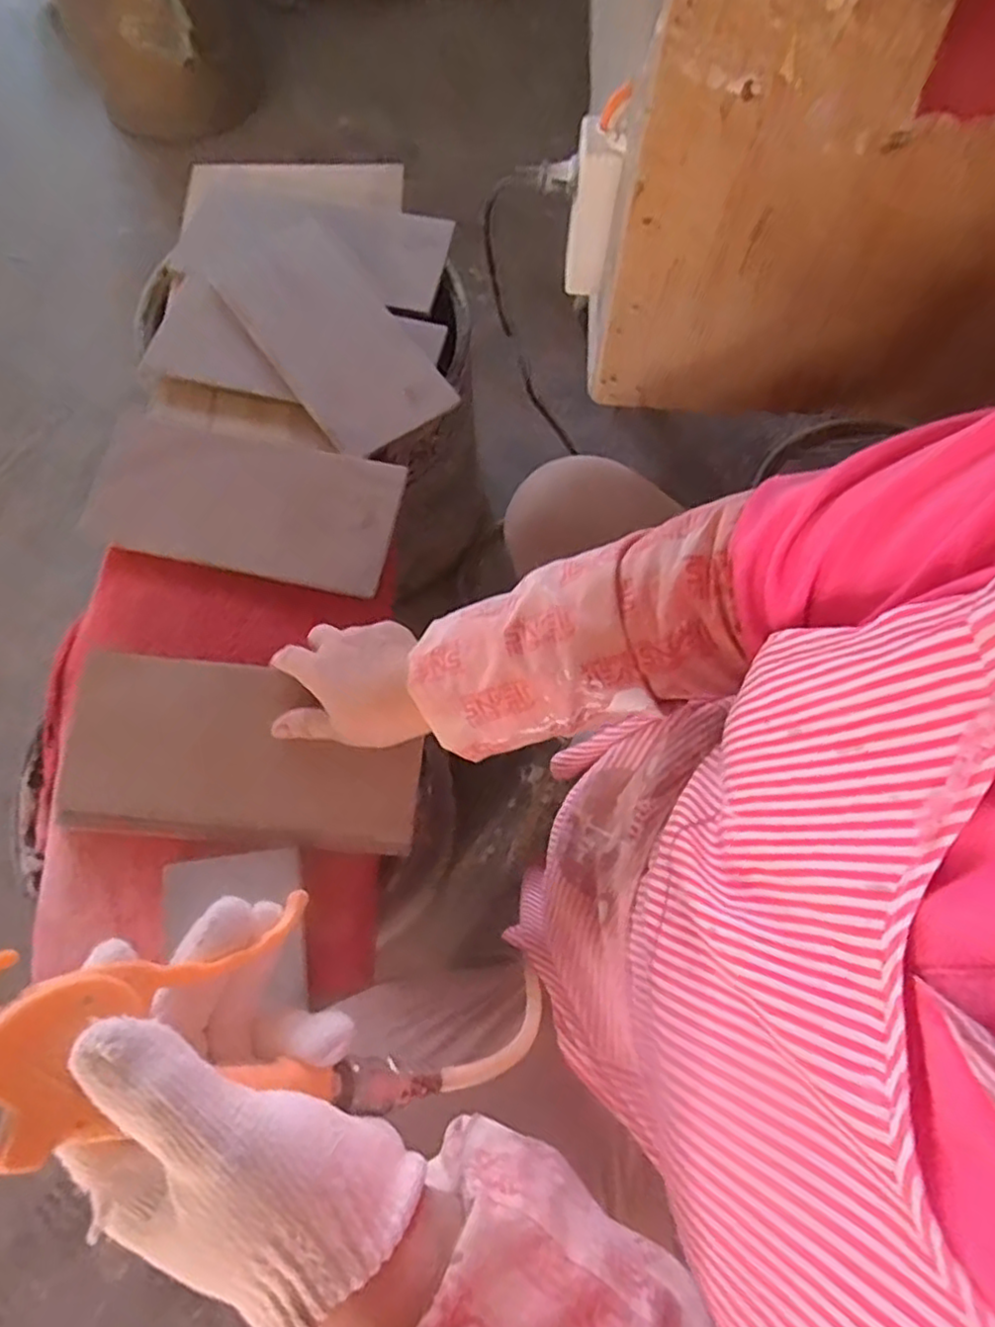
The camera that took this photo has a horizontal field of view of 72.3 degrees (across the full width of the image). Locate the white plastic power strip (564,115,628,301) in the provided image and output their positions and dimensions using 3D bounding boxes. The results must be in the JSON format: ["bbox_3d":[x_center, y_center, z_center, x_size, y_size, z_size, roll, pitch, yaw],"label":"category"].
[{"bbox_3d":[0.072,-0.347,0.528,0.031,0.122,0.033,6,71,2],"label":"white plastic power strip"}]

